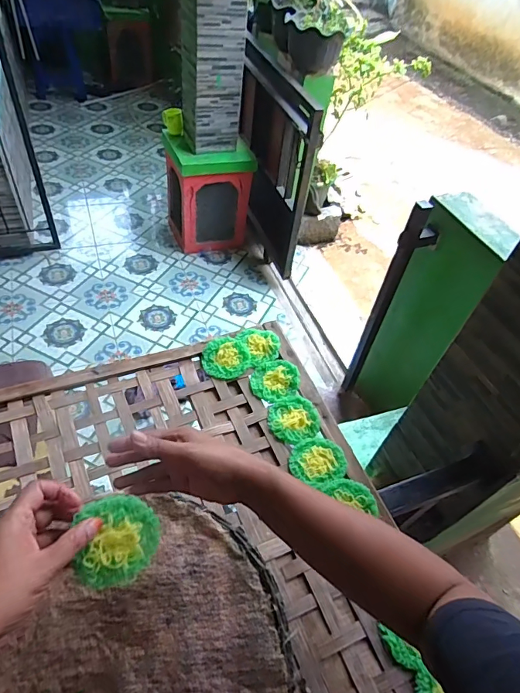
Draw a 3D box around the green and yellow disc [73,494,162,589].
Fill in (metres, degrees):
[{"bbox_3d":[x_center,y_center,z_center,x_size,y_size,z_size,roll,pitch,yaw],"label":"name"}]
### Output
[{"bbox_3d":[-0.126,0.177,0.396,0.071,0.010,0.077,7,83,-34],"label":"green and yellow disc"}]

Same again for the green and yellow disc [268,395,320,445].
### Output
[{"bbox_3d":[0.051,0.110,0.663,0.076,0.004,0.074,2,51,-3],"label":"green and yellow disc"}]

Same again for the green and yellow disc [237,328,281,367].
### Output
[{"bbox_3d":[0.002,-0.003,0.740,0.060,0.009,0.070,-18,55,-17],"label":"green and yellow disc"}]

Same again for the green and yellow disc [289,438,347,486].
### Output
[{"bbox_3d":[0.082,0.163,0.625,0.078,0.004,0.069,-7,52,-9],"label":"green and yellow disc"}]

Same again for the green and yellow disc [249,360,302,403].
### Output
[{"bbox_3d":[0.025,0.053,0.702,0.077,0.012,0.070,2,51,-3],"label":"green and yellow disc"}]

